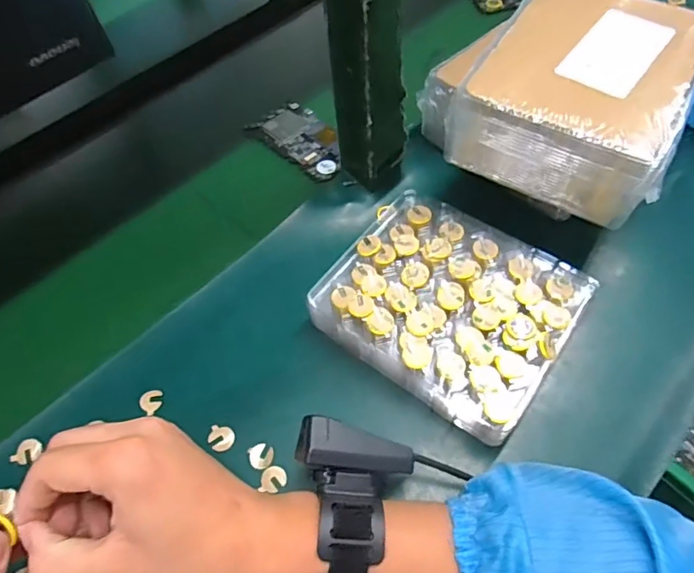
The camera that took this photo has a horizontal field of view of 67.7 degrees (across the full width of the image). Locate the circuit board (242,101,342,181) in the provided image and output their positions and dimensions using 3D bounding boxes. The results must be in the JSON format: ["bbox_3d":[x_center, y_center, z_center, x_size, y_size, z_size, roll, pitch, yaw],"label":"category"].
[{"bbox_3d":[-0.046,-0.160,0.567,0.064,0.004,0.130,-35,59,-17],"label":"circuit board"}]

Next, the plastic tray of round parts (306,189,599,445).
[{"bbox_3d":[0.075,0.013,0.412,0.184,0.050,0.149,32,65,22],"label":"plastic tray of round parts"}]

